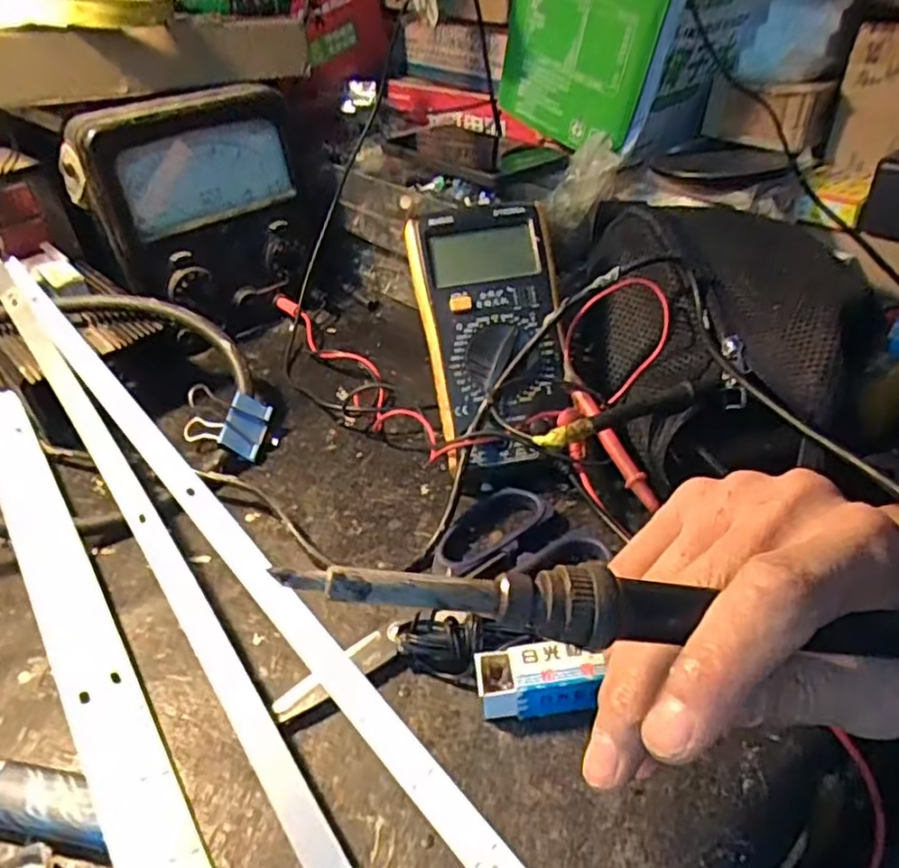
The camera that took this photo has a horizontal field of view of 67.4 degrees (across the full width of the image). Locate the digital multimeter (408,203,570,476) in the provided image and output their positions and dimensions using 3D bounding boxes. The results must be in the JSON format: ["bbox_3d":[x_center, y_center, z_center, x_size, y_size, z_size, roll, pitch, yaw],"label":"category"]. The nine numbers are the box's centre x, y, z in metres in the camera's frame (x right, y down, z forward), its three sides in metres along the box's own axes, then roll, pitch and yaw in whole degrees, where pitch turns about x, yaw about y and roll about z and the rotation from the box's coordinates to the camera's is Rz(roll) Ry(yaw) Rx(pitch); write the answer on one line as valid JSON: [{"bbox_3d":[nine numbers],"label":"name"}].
[{"bbox_3d":[0.026,-0.063,0.394,0.081,0.025,0.156,-9,76,-1],"label":"digital multimeter"}]

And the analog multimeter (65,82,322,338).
[{"bbox_3d":[-0.190,-0.173,0.548,0.172,0.179,0.076,-31,44,-32],"label":"analog multimeter"}]

